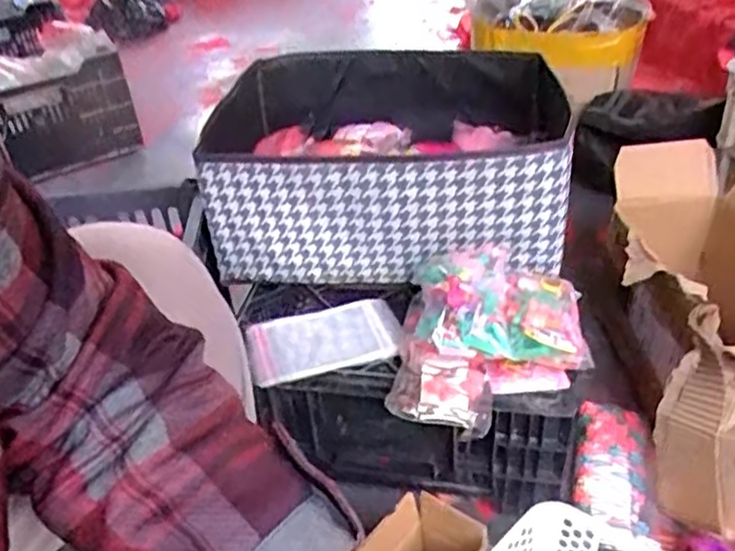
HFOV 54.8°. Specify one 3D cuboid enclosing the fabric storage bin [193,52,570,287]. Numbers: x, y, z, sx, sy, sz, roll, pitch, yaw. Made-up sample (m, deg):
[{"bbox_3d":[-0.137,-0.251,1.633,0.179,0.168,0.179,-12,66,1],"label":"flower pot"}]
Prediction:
[{"bbox_3d":[0.006,-0.162,0.927,0.475,0.169,0.384,0,36,6],"label":"fabric storage bin"}]

